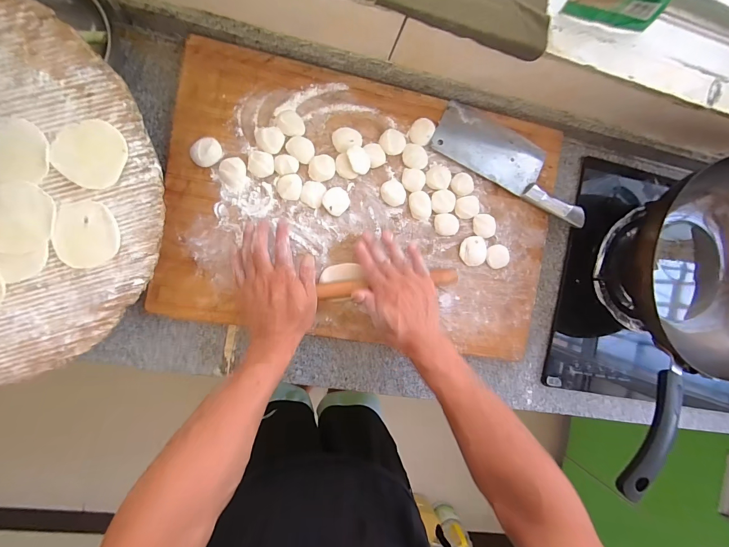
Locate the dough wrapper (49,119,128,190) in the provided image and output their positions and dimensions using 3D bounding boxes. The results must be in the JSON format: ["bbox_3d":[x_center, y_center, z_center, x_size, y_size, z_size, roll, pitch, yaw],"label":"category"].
[{"bbox_3d":[-0.298,-0.131,0.363,0.068,0.007,0.070,0,96,-4],"label":"dough wrapper"}]

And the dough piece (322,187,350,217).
[{"bbox_3d":[-0.042,-0.107,0.499,0.038,0.010,0.040,0,93,-8],"label":"dough piece"}]

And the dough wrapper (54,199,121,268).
[{"bbox_3d":[-0.302,-0.042,0.366,0.063,0.006,0.070,0,93,-8],"label":"dough wrapper"}]

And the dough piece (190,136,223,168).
[{"bbox_3d":[-0.221,-0.170,0.467,0.037,0.010,0.042,43,86,-8],"label":"dough piece"}]

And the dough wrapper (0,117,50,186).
[{"bbox_3d":[-0.371,-0.128,0.353,0.069,0.006,0.068,-4,93,-8],"label":"dough wrapper"}]

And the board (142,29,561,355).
[{"bbox_3d":[0.011,-0.093,0.518,0.574,0.035,0.384,10,91,-9],"label":"board"}]

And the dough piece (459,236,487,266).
[{"bbox_3d":[0.174,-0.036,0.536,0.041,0.012,0.046,1,93,-8],"label":"dough piece"}]

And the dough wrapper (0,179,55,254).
[{"bbox_3d":[-0.359,-0.058,0.346,0.064,0.007,0.072,5,92,-9],"label":"dough wrapper"}]

